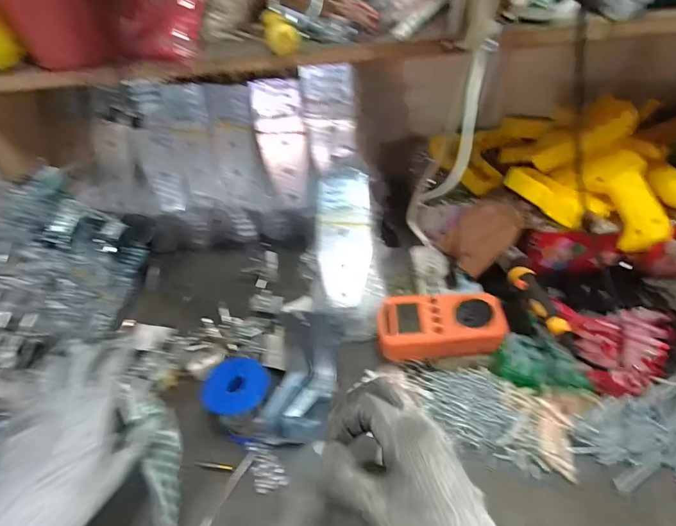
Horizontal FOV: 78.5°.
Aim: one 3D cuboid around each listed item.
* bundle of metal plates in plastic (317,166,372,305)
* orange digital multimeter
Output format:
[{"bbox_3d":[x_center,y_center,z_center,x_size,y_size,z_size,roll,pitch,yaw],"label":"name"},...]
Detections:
[{"bbox_3d":[0.007,-0.034,0.497,0.063,0.019,0.169,-1,83,7],"label":"bundle of metal plates in plastic"},{"bbox_3d":[0.111,0.068,0.450,0.130,0.023,0.072,0,43,8],"label":"orange digital multimeter"}]

